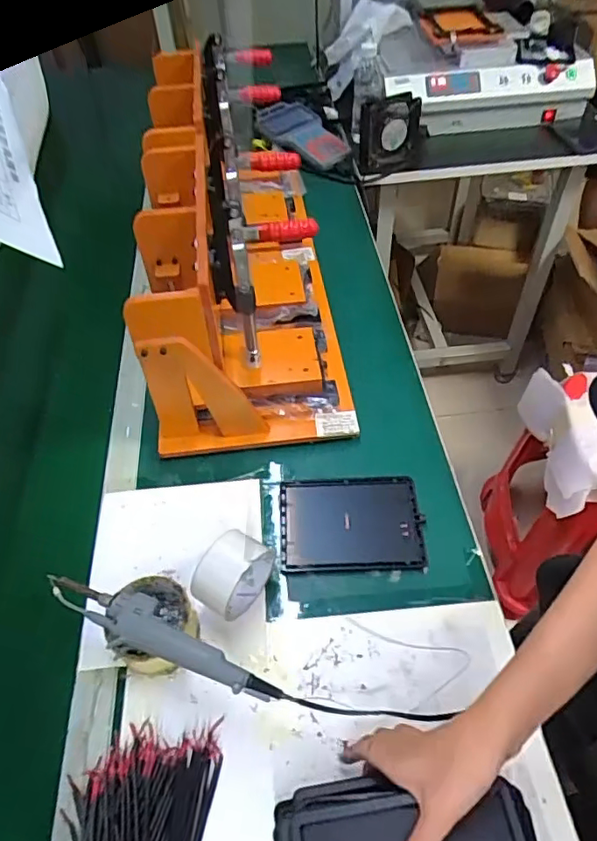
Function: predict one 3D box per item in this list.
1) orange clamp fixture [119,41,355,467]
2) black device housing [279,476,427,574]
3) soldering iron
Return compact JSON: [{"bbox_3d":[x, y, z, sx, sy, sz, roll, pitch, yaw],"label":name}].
[{"bbox_3d":[-0.090,-0.305,0.841,0.250,0.264,0.689,-7,51,-2],"label":"orange clamp fixture"},{"bbox_3d":[0.061,0.121,0.645,0.162,0.011,0.116,-2,51,1],"label":"black device housing"},{"bbox_3d":[-0.133,0.197,0.513,0.253,0.027,0.041,21,55,19],"label":"soldering iron"}]

